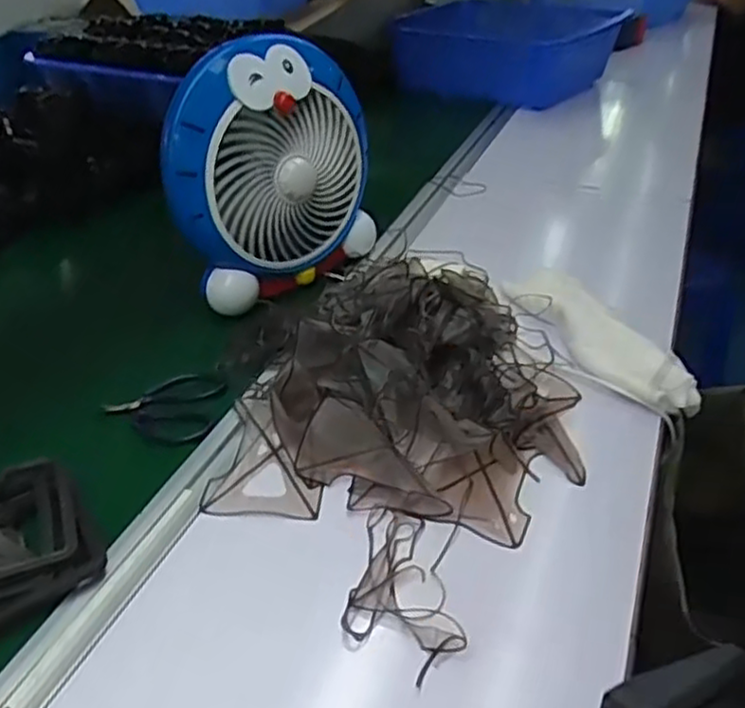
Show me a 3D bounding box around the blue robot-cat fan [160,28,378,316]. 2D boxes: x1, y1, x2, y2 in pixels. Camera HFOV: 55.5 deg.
[{"bbox_3d":[-0.105,-0.183,0.722,0.220,0.234,0.090,-28,44,-31],"label":"blue robot-cat fan"}]

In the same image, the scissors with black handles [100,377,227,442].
[{"bbox_3d":[-0.186,0.047,0.625,0.104,0.015,0.080,1,36,4],"label":"scissors with black handles"}]

